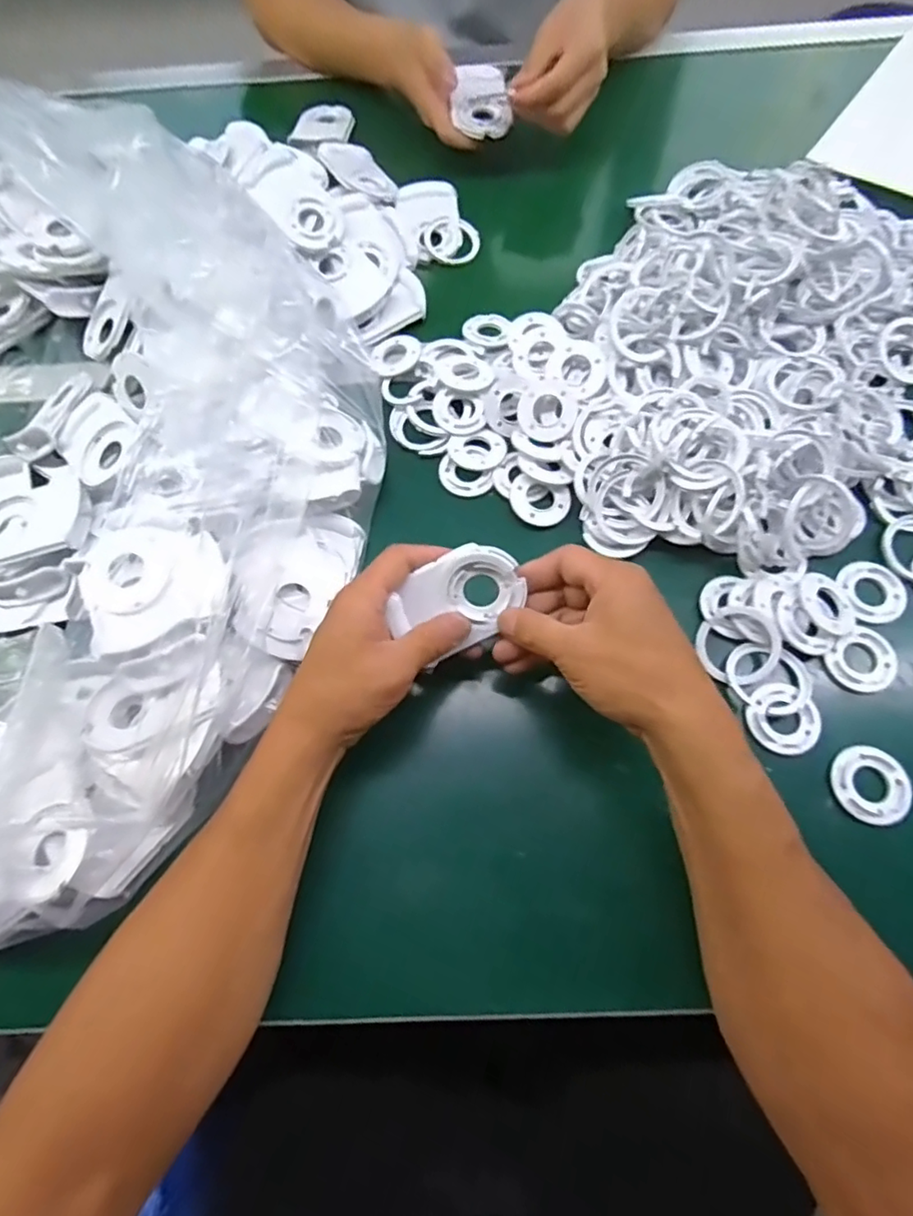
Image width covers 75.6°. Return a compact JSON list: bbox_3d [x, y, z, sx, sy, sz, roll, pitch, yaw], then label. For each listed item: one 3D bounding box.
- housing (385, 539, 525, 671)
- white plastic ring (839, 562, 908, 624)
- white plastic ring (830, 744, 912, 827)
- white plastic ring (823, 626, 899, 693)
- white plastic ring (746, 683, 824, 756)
[{"bbox_3d":[0.002,-0.004,0.351,0.077,0.011,0.055,-38,103,14],"label":"housing"},{"bbox_3d":[0.282,-0.011,0.396,0.039,0.004,0.043,-14,68,-3],"label":"white plastic ring"},{"bbox_3d":[0.249,0.106,0.353,0.043,0.007,0.044,-1,68,2],"label":"white plastic ring"},{"bbox_3d":[0.264,0.034,0.380,0.043,0.007,0.039,-27,69,-8],"label":"white plastic ring"},{"bbox_3d":[0.204,0.069,0.367,0.040,0.008,0.043,-1,68,2],"label":"white plastic ring"}]

